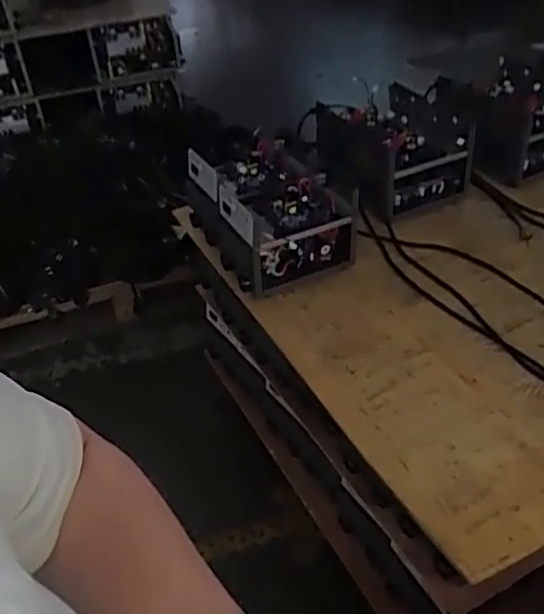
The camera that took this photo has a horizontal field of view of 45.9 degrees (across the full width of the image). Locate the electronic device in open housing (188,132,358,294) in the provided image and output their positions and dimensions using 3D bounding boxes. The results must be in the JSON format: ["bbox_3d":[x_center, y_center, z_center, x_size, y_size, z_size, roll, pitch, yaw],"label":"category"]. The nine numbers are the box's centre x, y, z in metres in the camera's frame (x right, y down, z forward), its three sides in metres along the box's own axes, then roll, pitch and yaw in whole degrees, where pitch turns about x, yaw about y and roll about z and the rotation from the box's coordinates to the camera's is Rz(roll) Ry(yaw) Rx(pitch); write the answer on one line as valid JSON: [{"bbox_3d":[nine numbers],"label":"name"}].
[{"bbox_3d":[0.001,-0.193,1.233,0.234,0.185,0.284,-20,42,-17],"label":"electronic device in open housing"}]

